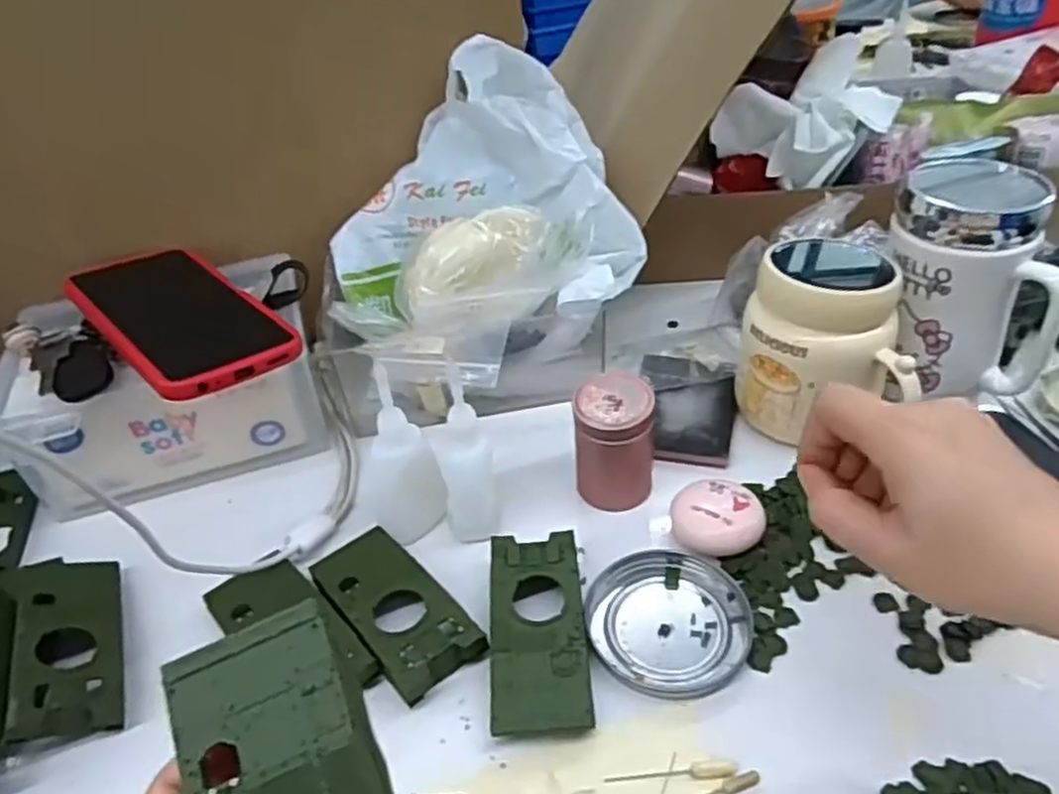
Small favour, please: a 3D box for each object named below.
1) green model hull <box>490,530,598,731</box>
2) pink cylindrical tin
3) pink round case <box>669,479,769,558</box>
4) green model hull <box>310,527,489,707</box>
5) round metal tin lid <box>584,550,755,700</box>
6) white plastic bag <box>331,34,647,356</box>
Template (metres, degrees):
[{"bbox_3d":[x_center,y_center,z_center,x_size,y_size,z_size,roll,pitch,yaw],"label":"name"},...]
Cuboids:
[{"bbox_3d":[0.004,0.112,0.366,0.045,0.020,0.101,-5,38,1],"label":"green model hull"},{"bbox_3d":[0.048,0.026,0.430,0.045,0.068,0.041,0,39,7],"label":"pink cylindrical tin"},{"bbox_3d":[0.101,0.067,0.405,0.047,0.022,0.041,6,40,16],"label":"pink round case"},{"bbox_3d":[-0.071,0.103,0.383,0.044,0.019,0.106,-29,43,-26],"label":"green model hull"},{"bbox_3d":[0.069,0.109,0.375,0.078,0.009,0.081,-4,38,3],"label":"round metal tin lid"},{"bbox_3d":[-0.037,-0.125,0.499,0.203,0.127,0.173,-17,39,-13],"label":"white plastic bag"}]

